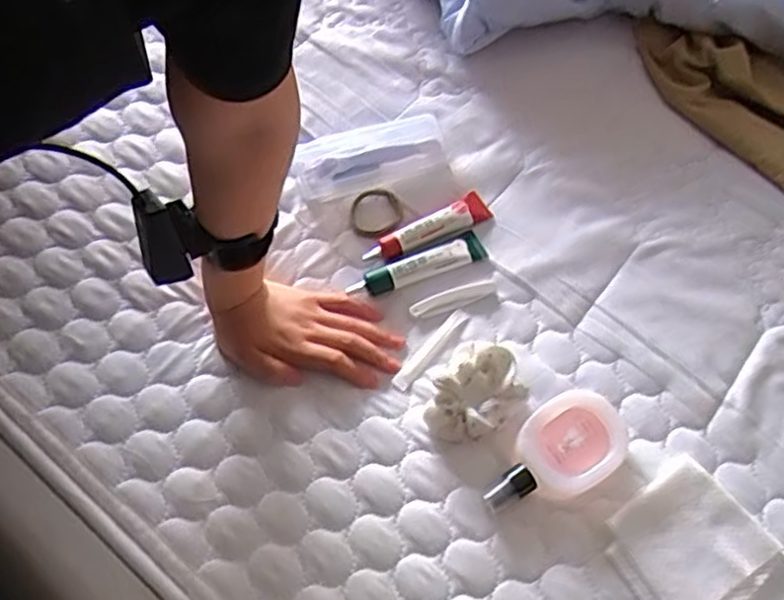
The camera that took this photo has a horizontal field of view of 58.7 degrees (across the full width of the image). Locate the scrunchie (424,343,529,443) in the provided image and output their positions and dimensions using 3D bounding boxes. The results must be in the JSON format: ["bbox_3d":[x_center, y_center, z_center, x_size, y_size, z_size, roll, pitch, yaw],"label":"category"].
[{"bbox_3d":[0.063,0.073,0.559,0.081,0.033,0.069,-21,66,-13],"label":"scrunchie"}]

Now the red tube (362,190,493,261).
[{"bbox_3d":[0.035,-0.064,0.641,0.126,0.014,0.030,-31,69,-16],"label":"red tube"}]

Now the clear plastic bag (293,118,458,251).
[{"bbox_3d":[-0.014,-0.119,0.659,0.143,0.018,0.115,-21,66,-13],"label":"clear plastic bag"}]

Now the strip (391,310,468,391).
[{"bbox_3d":[0.032,0.042,0.598,0.016,0.008,0.090,38,68,15],"label":"strip"}]

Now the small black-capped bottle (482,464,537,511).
[{"bbox_3d":[0.089,0.145,0.535,0.040,0.015,0.021,-25,67,-14],"label":"small black-capped bottle"}]

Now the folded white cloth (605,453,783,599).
[{"bbox_3d":[0.223,0.185,0.522,0.110,0.013,0.099,-34,70,-18],"label":"folded white cloth"}]

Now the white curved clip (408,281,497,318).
[{"bbox_3d":[0.052,-0.002,0.618,0.078,0.014,0.021,-17,66,-11],"label":"white curved clip"}]

